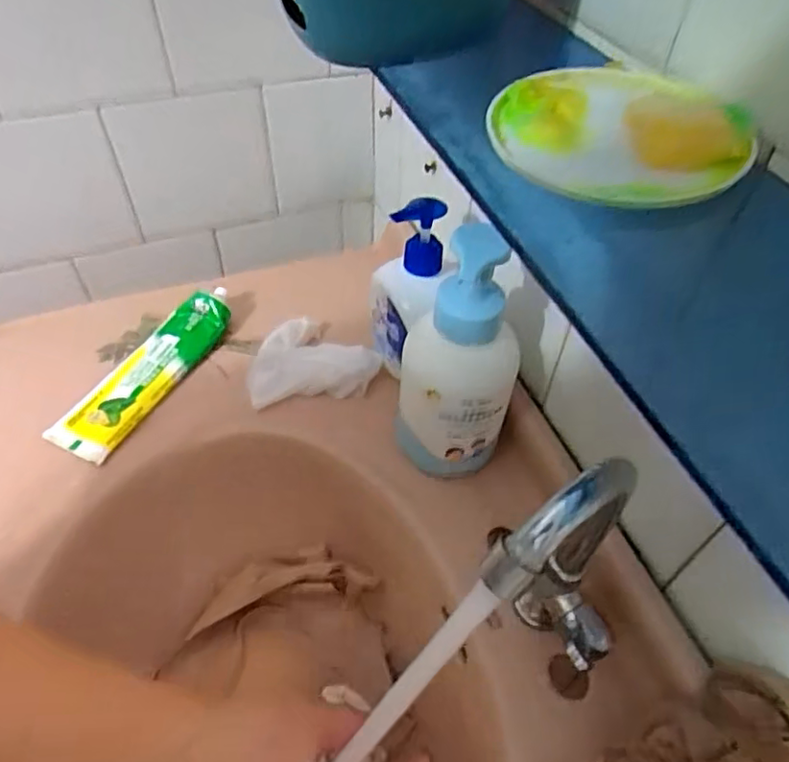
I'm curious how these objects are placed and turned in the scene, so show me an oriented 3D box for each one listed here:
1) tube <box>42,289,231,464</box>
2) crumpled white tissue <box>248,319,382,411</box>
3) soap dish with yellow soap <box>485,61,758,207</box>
[{"bbox_3d":[-0.213,-0.014,0.539,0.057,0.032,0.198,23,53,16],"label":"tube"},{"bbox_3d":[-0.074,-0.023,0.542,0.111,0.034,0.084,-8,51,-9],"label":"crumpled white tissue"},{"bbox_3d":[0.088,-0.100,0.245,0.092,0.014,0.095,1,50,-1],"label":"soap dish with yellow soap"}]

